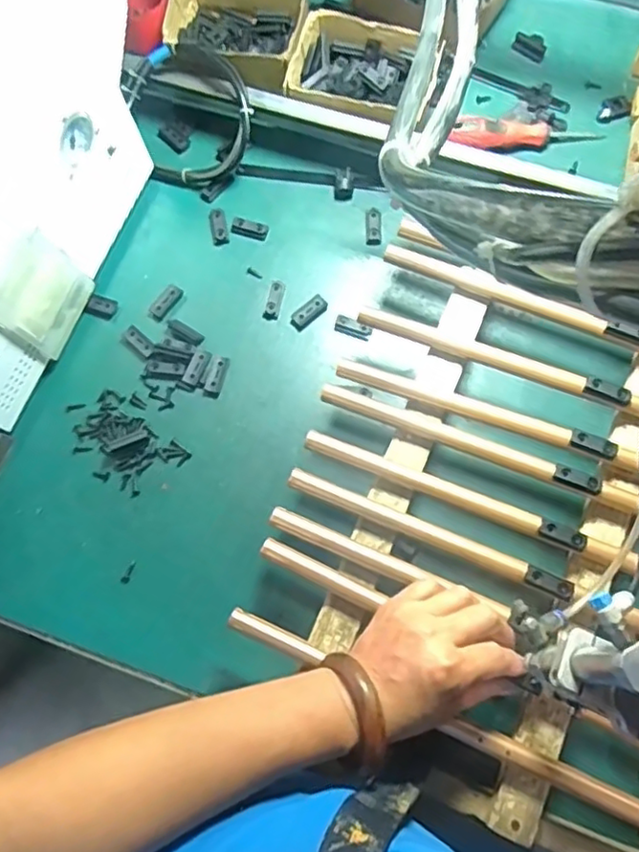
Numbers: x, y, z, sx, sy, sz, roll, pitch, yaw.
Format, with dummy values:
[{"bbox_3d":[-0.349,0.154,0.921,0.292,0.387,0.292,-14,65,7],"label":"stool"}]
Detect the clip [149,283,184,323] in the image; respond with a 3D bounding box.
[{"bbox_3d":[-0.148,-0.119,0.613,0.018,0.005,0.041,32,79,9],"label":"clip"}]

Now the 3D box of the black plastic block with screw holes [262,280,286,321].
[{"bbox_3d":[-0.043,-0.121,0.610,0.015,0.006,0.040,12,77,5],"label":"black plastic block with screw holes"}]

